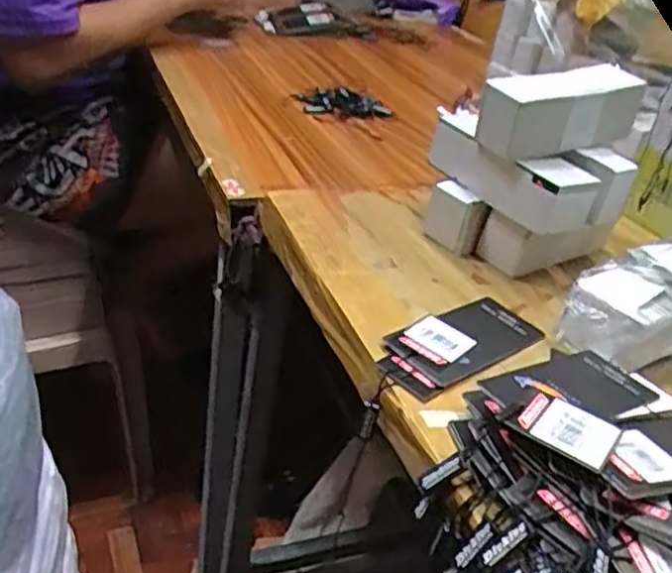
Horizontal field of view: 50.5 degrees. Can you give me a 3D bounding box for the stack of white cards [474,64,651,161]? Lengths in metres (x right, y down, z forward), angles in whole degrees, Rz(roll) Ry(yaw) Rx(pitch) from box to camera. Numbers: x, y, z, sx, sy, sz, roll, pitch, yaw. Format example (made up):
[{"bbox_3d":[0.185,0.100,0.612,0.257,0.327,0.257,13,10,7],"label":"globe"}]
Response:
[{"bbox_3d":[0.161,-0.127,0.507,0.128,0.049,0.046,-14,39,-34],"label":"stack of white cards"}]

